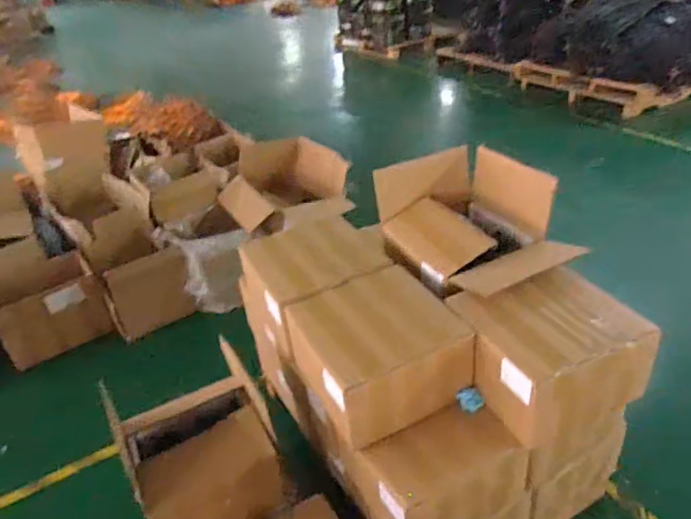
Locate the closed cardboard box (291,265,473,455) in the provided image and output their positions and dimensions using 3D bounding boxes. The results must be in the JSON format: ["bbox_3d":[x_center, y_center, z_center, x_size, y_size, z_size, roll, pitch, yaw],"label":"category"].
[{"bbox_3d":[0.064,0.205,1.267,0.331,0.195,0.322,-15,36,-21],"label":"closed cardboard box"}]

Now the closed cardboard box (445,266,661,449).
[{"bbox_3d":[0.426,0.194,1.221,0.321,0.245,0.320,-14,36,-19],"label":"closed cardboard box"}]

